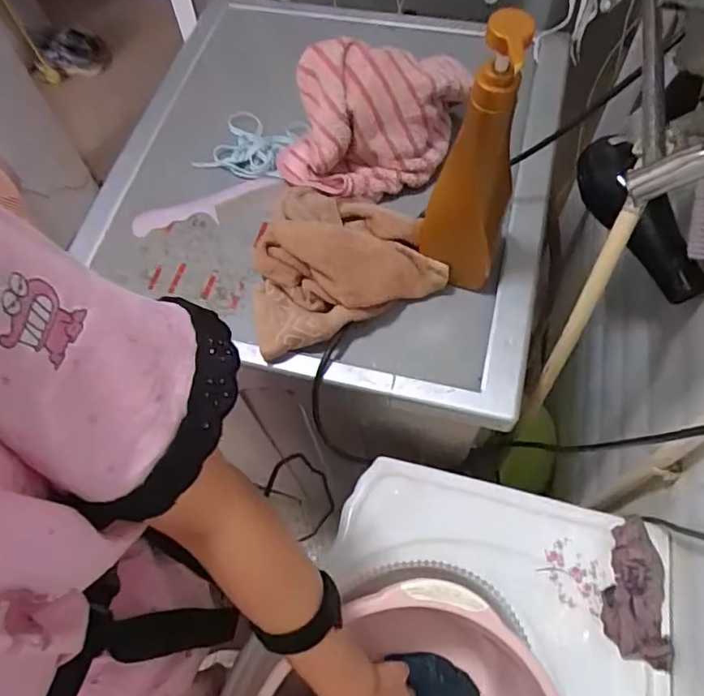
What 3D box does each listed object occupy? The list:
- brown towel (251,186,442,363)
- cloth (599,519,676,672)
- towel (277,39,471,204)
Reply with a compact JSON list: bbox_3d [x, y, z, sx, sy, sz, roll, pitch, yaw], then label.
[{"bbox_3d":[-0.031,-0.104,0.613,0.207,0.051,0.177,-26,67,-11],"label":"brown towel"},{"bbox_3d":[0.298,0.253,0.588,0.063,0.029,0.147,5,62,6],"label":"cloth"},{"bbox_3d":[0.031,-0.278,0.655,0.230,0.122,0.147,-29,64,-12],"label":"towel"}]

